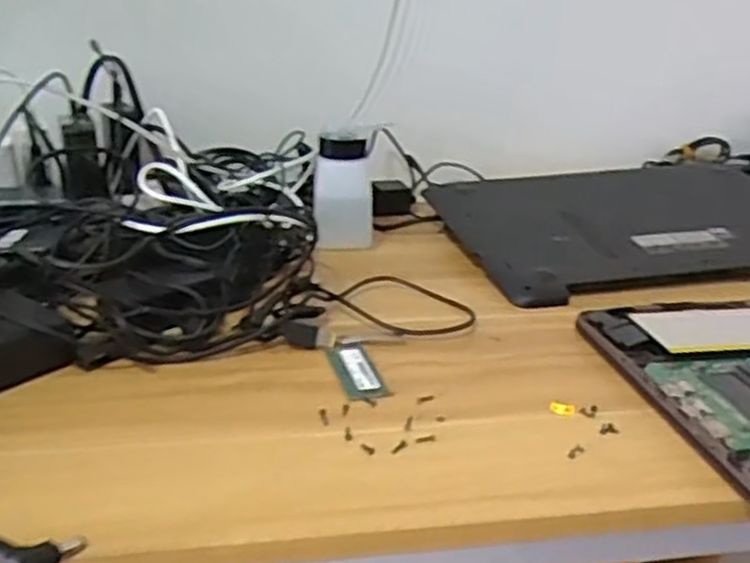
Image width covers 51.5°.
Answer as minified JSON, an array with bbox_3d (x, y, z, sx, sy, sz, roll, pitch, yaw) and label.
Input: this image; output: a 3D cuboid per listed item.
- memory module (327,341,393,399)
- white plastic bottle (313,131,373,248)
[{"bbox_3d":[-0.013,0.058,0.521,0.026,0.005,0.075,-4,23,-16],"label":"memory module"},{"bbox_3d":[-0.029,-0.085,0.724,0.053,0.099,0.039,3,22,1],"label":"white plastic bottle"}]

